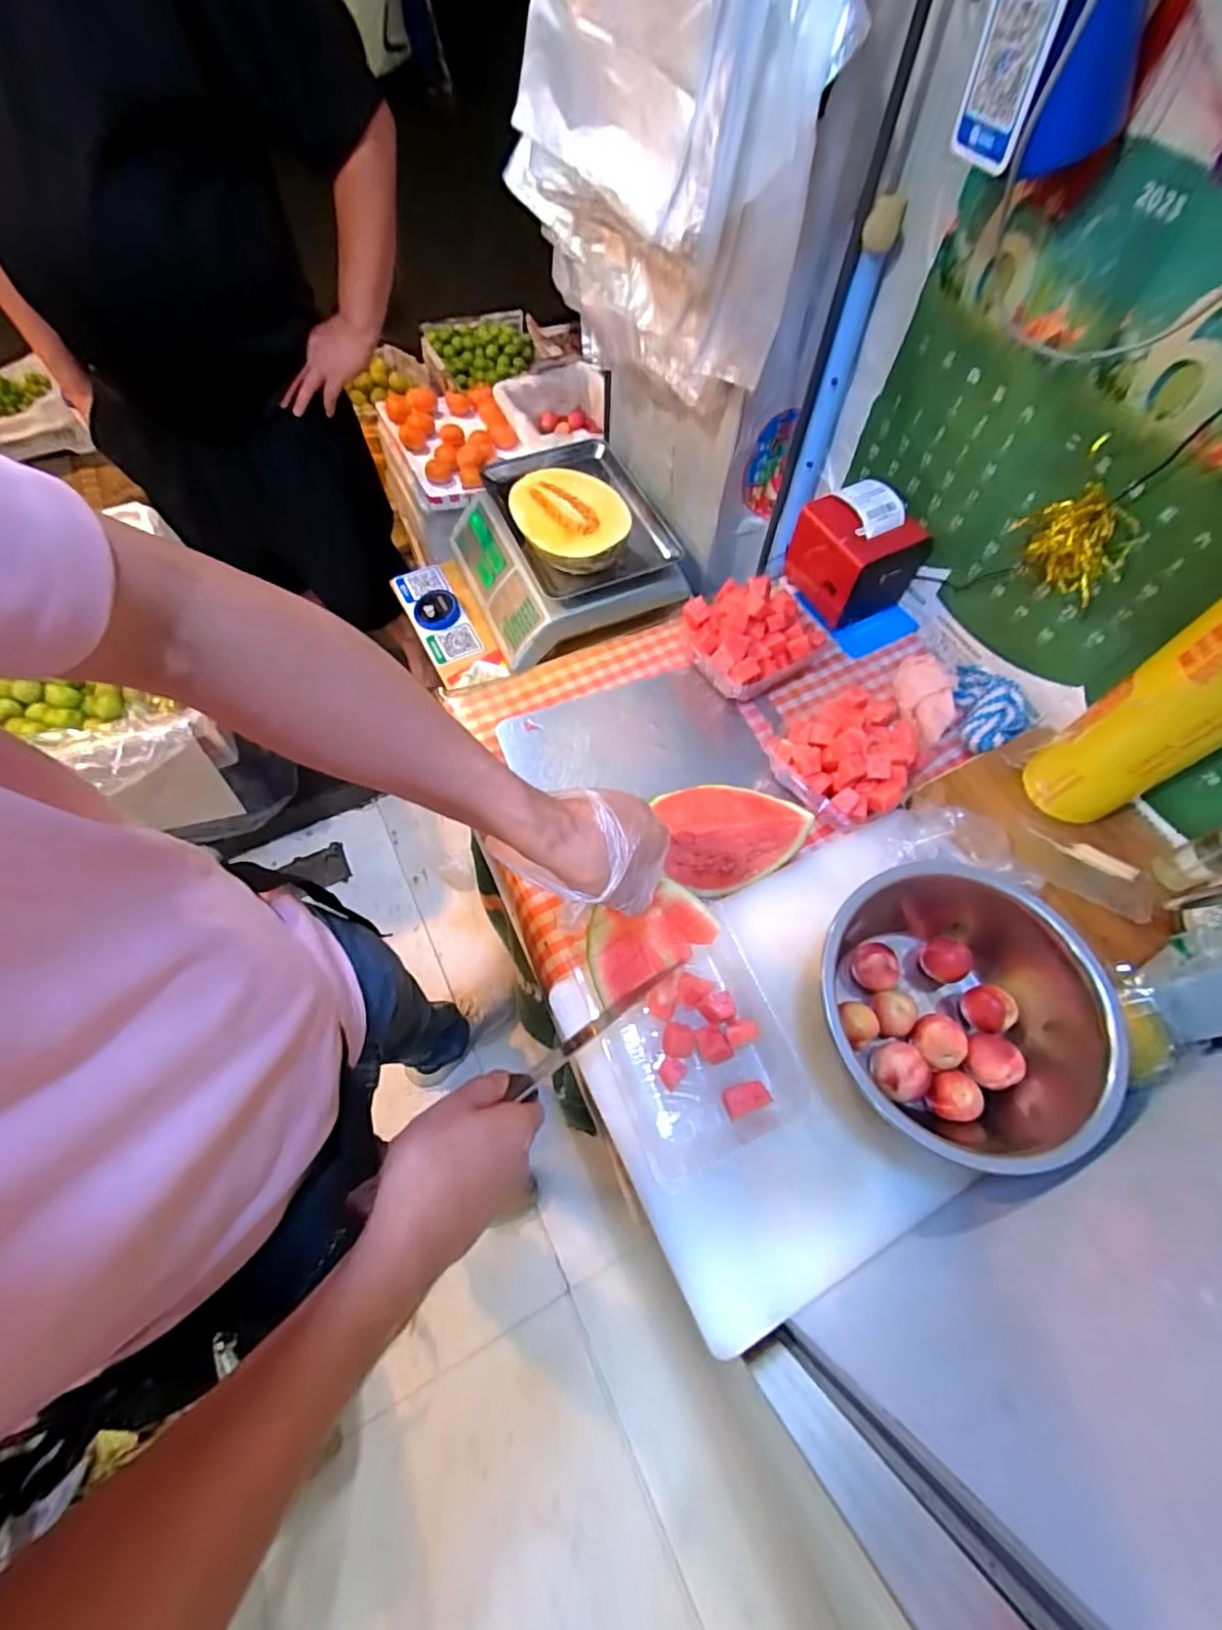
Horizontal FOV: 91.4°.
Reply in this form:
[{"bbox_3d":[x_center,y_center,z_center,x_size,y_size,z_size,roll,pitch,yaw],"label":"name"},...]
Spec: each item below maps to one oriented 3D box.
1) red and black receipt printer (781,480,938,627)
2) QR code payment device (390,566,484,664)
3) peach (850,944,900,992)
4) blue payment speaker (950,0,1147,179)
[{"bbox_3d":[0.324,-0.347,0.787,0.122,0.128,0.129,-25,66,-13],"label":"red and black receipt printer"},{"bbox_3d":[-0.307,-0.353,1.051,0.081,0.034,0.224,-28,67,-15],"label":"QR code payment device"},{"bbox_3d":[0.248,0.146,0.564,0.039,0.038,0.040,0,63,-1],"label":"peach"},{"bbox_3d":[0.323,-0.553,0.428,0.082,0.115,0.097,-22,65,-12],"label":"blue payment speaker"}]

